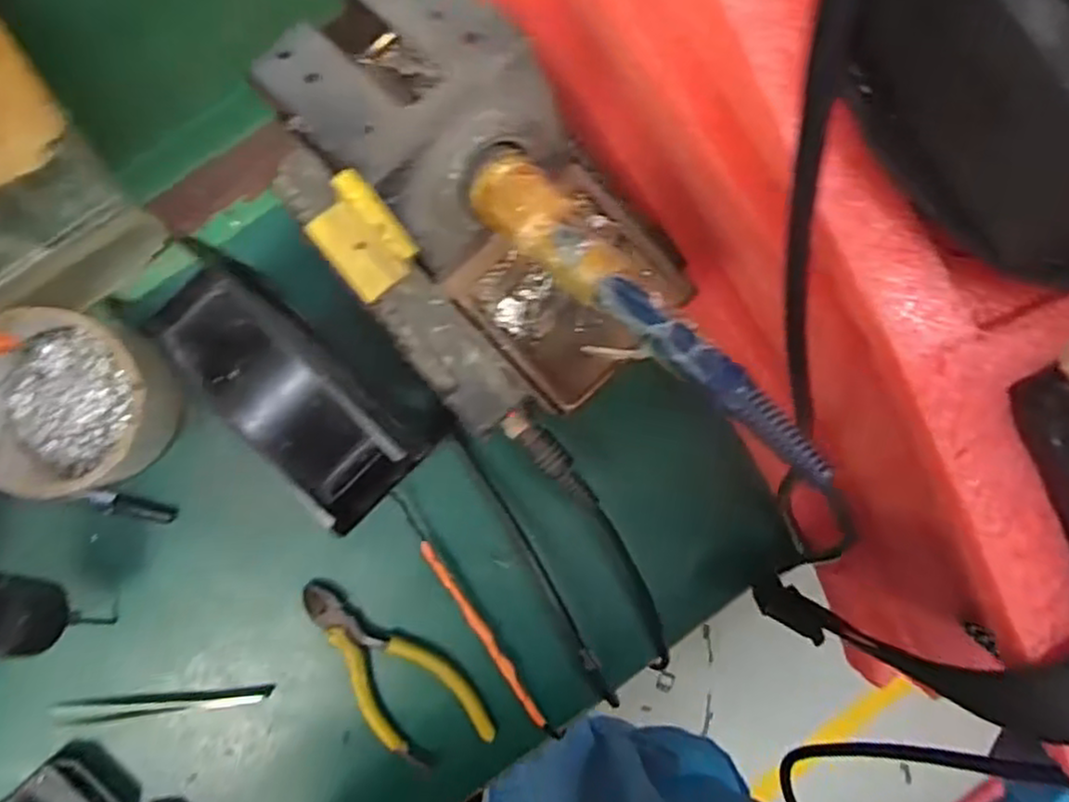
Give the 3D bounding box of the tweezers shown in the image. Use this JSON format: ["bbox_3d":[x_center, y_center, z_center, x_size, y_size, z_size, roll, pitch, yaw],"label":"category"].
[{"bbox_3d":[-0.188,0.155,0.374,0.105,0.006,0.011,-5,91,-4],"label":"tweezers"}]

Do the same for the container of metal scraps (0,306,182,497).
[{"bbox_3d":[-0.216,-0.001,0.339,0.083,0.054,0.080,0,91,-4],"label":"container of metal scraps"}]

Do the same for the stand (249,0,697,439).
[{"bbox_3d":[-0.025,-0.065,0.260,0.102,0.079,0.163,-45,94,-2],"label":"stand"}]

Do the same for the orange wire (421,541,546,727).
[{"bbox_3d":[-0.026,0.121,0.376,0.007,0.009,0.113,-31,93,-3],"label":"orange wire"}]

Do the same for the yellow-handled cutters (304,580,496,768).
[{"bbox_3d":[-0.076,0.142,0.379,0.048,0.009,0.121,-44,94,-3],"label":"yellow-handled cutters"}]

